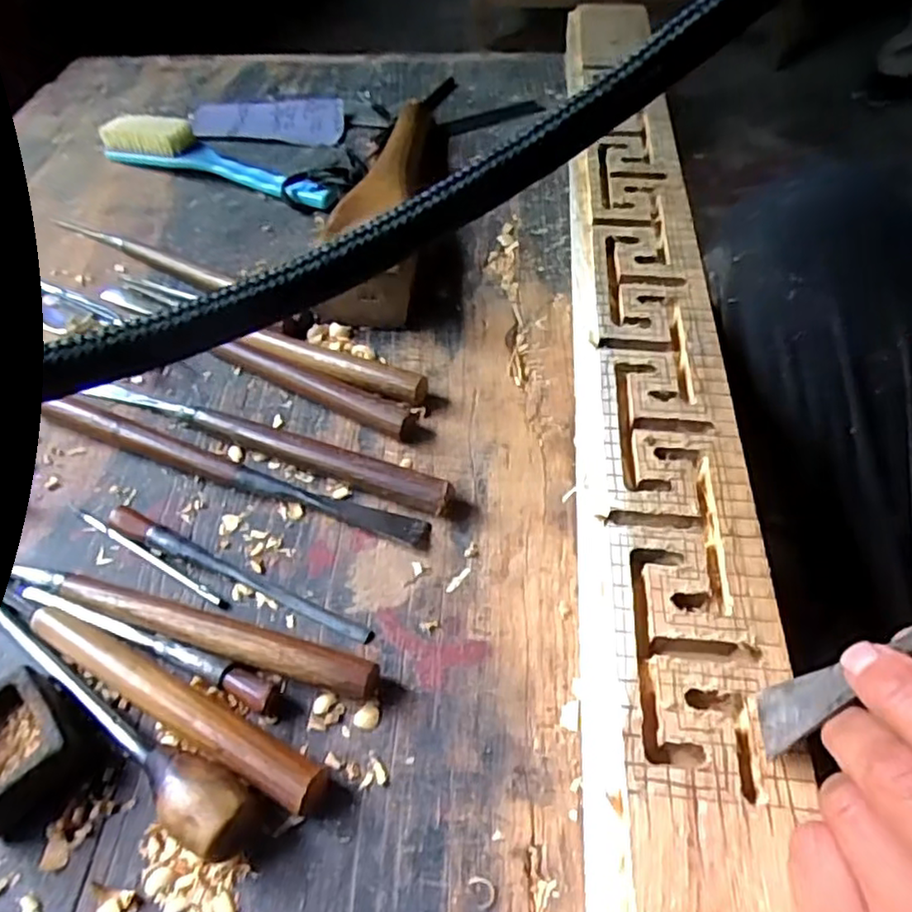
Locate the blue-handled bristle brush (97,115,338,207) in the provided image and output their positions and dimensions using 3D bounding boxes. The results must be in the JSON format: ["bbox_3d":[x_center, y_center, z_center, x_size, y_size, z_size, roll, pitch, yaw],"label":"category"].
[{"bbox_3d":[-0.202,-0.248,0.546,0.214,0.037,0.031,17,55,14],"label":"blue-handled bristle brush"}]

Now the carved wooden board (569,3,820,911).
[{"bbox_3d":[0.120,-0.093,0.420,0.085,0.028,0.844,4,53,5],"label":"carved wooden board"}]

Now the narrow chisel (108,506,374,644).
[{"bbox_3d":[-0.110,0.058,0.325,0.151,0.013,0.011,20,56,16],"label":"narrow chisel"}]

